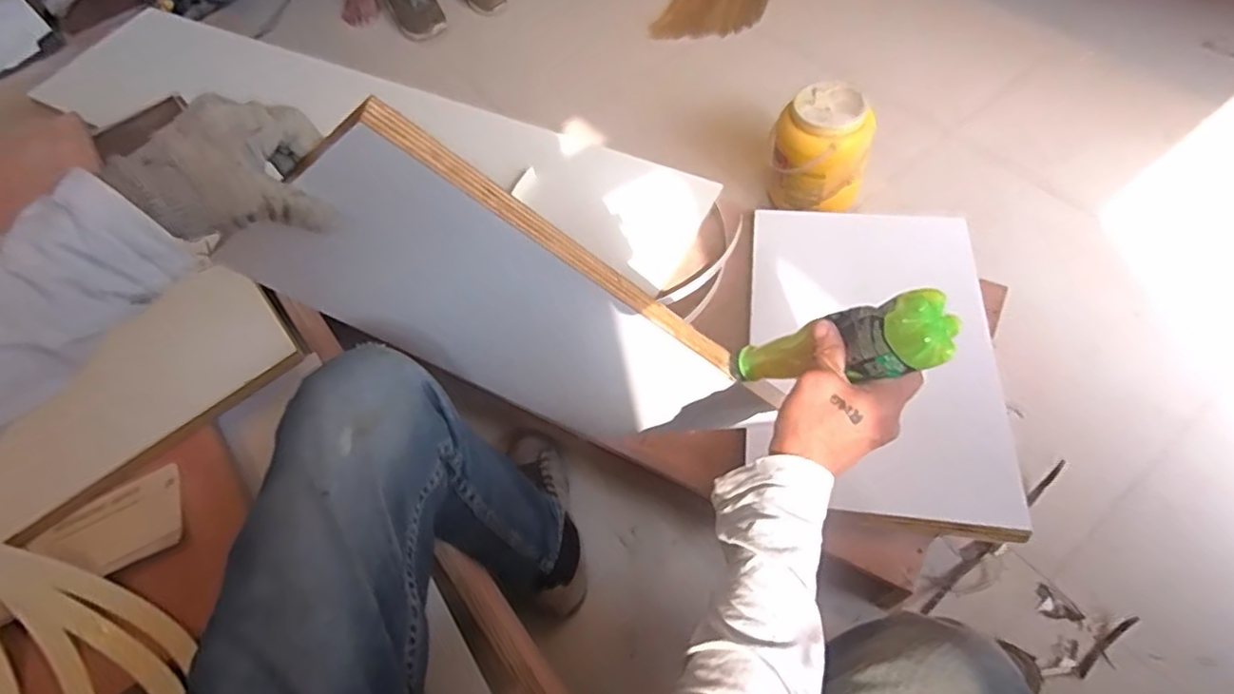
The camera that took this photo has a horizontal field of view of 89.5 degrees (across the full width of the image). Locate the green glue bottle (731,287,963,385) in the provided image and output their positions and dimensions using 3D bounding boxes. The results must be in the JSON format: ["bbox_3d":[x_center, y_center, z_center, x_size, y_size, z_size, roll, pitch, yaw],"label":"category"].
[{"bbox_3d":[0.166,0.003,0.489,0.045,0.188,0.052,38,64,-17],"label":"green glue bottle"}]

